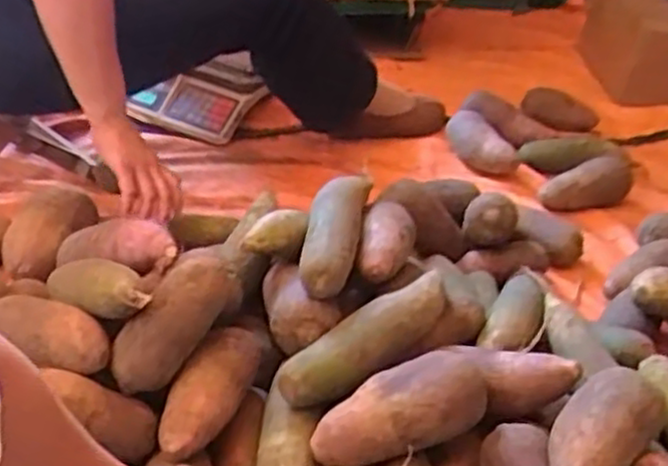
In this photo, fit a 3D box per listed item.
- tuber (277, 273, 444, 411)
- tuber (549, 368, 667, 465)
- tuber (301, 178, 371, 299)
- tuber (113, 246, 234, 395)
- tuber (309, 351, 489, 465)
[{"bbox_3d":[0.042,0.101,0.752,0.214,0.050,0.063,-25,45,-37],"label":"tuber"},{"bbox_3d":[0.223,0.169,0.645,0.129,0.056,0.067,-43,25,-24],"label":"tuber"},{"bbox_3d":[0.000,-0.010,0.818,0.057,0.059,0.184,9,35,3],"label":"tuber"},{"bbox_3d":[-0.151,0.085,0.720,0.050,0.150,0.071,35,-1,34],"label":"tuber"},{"bbox_3d":[0.054,0.155,0.681,0.160,0.052,0.076,-23,39,-3],"label":"tuber"}]

